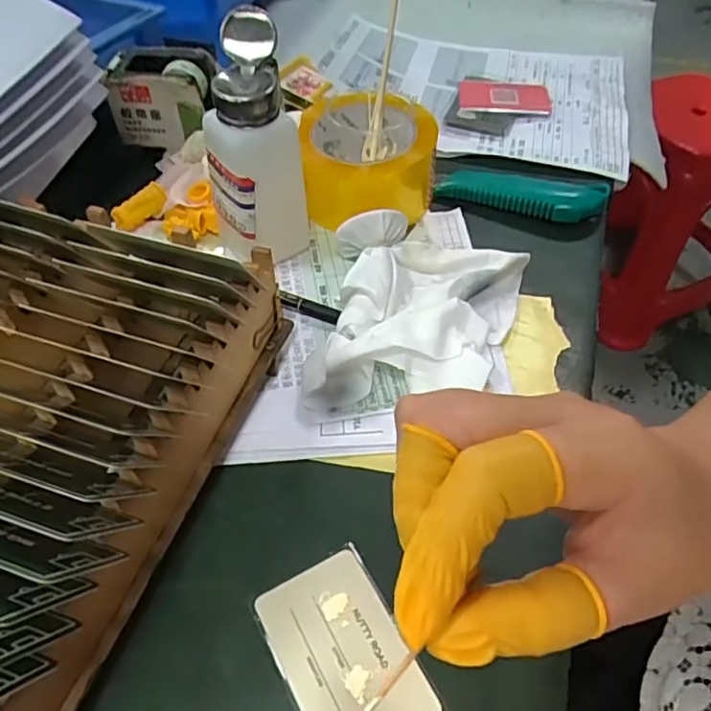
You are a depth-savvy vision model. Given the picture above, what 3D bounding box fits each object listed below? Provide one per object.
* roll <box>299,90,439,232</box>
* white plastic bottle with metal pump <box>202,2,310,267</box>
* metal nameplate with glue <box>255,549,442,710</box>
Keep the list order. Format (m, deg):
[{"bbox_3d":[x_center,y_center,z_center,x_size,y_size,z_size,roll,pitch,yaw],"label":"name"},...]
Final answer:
[{"bbox_3d":[0.012,-0.151,0.466,0.094,0.085,0.094,5,51,4],"label":"roll"},{"bbox_3d":[-0.066,-0.132,0.393,0.060,0.149,0.059,-11,51,-10],"label":"white plastic bottle with metal pump"},{"bbox_3d":[-0.005,0.136,0.274,0.054,0.004,0.083,-23,54,-19],"label":"metal nameplate with glue"}]

